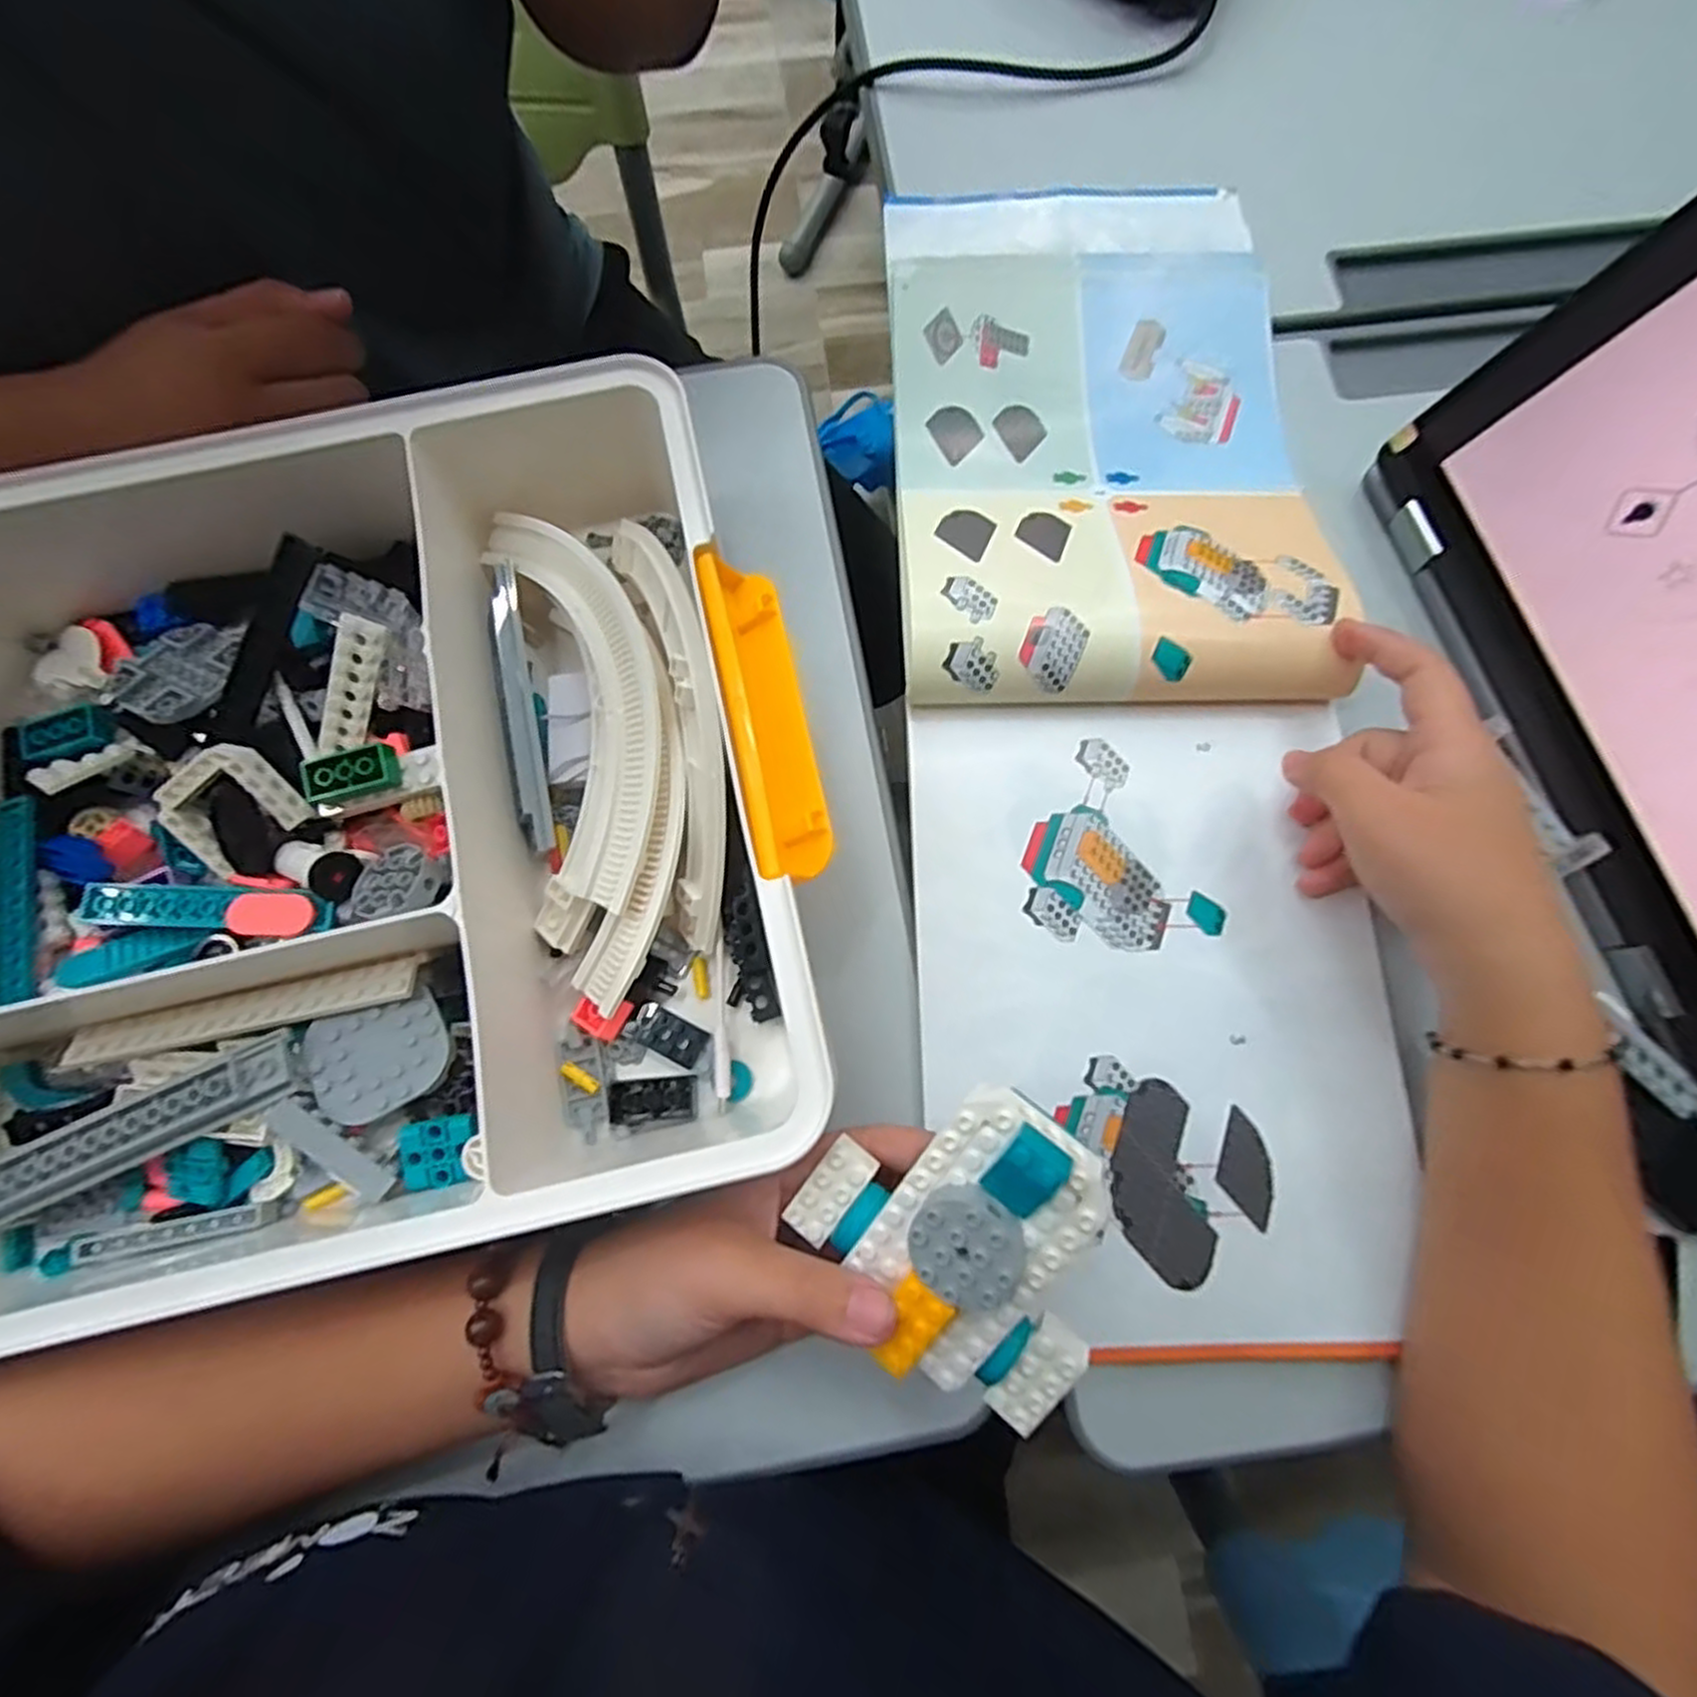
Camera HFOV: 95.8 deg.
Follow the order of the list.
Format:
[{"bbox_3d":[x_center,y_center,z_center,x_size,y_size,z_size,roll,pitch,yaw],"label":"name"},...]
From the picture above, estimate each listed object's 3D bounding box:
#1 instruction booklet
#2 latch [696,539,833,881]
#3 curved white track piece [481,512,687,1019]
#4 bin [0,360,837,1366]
[{"bbox_3d":[0.124,-0.085,0.337,0.190,0.032,0.542,-1,76,-2],"label":"instruction booklet"},{"bbox_3d":[-0.031,-0.050,0.278,0.026,0.020,0.123,-13,76,-3],"label":"latch"},{"bbox_3d":[-0.099,-0.046,0.307,0.074,0.025,0.207,-20,76,26],"label":"curved white track piece"},{"bbox_3d":[-0.236,-0.004,0.282,0.430,0.077,0.298,-13,76,-3],"label":"bin"}]

